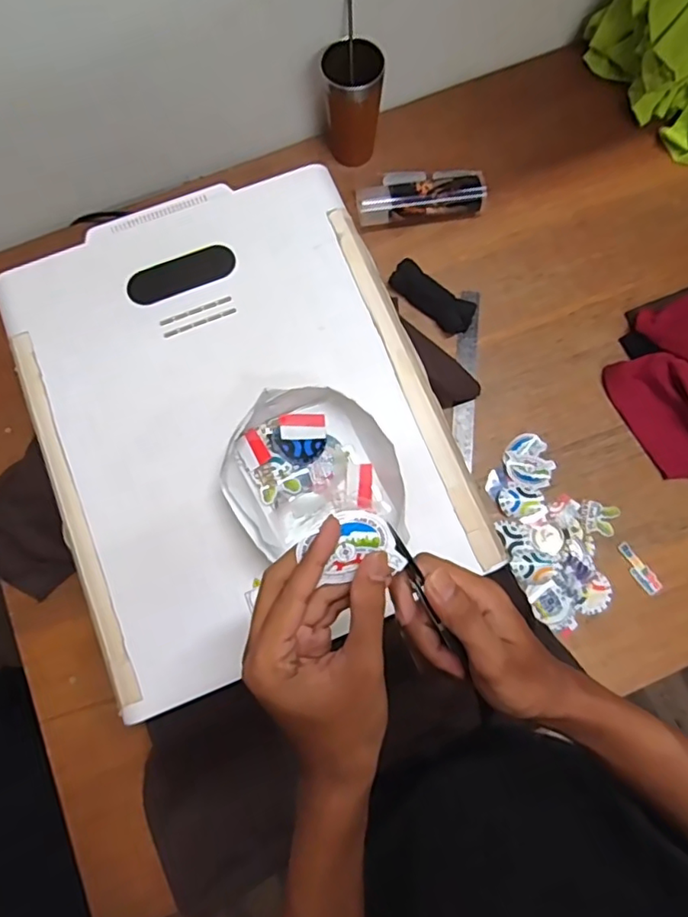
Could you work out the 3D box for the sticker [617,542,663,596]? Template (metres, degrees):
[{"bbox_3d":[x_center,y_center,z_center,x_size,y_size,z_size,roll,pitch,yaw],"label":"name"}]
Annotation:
[{"bbox_3d":[0.375,0.141,0.718,0.024,0.004,0.074,-38,82,0],"label":"sticker"}]

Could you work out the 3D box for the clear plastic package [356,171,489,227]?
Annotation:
[{"bbox_3d":[0.111,-0.380,0.829,0.183,0.051,0.077,-6,75,-1],"label":"clear plastic package"}]

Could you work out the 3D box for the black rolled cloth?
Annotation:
[{"bbox_3d":[0.124,-0.228,0.790,0.128,0.025,0.048,42,79,10],"label":"black rolled cloth"}]

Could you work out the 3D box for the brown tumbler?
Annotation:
[{"bbox_3d":[0.013,-0.497,0.800,0.077,0.154,0.071,0,75,0],"label":"brown tumbler"}]

